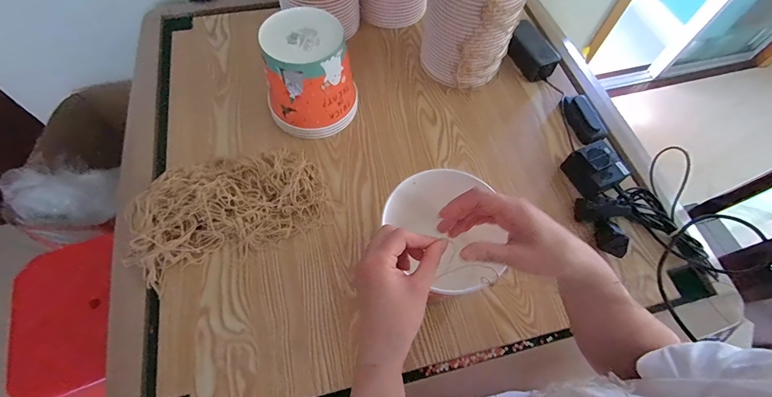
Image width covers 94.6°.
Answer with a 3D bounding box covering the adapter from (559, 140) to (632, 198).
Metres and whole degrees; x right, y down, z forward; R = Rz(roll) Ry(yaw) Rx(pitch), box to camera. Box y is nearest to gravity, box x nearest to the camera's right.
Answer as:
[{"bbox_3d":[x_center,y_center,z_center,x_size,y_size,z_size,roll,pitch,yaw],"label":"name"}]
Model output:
[{"bbox_3d":[0.358,-0.051,0.609,0.073,0.056,0.079,-21,66,-13],"label":"adapter"}]

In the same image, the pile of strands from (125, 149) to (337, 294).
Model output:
[{"bbox_3d":[-0.243,0.007,0.550,0.306,0.059,0.165,-19,65,-12],"label":"pile of strands"}]

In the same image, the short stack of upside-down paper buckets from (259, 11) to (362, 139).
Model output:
[{"bbox_3d":[-0.129,-0.206,0.609,0.147,0.159,0.140,-11,64,-9],"label":"short stack of upside-down paper buckets"}]

